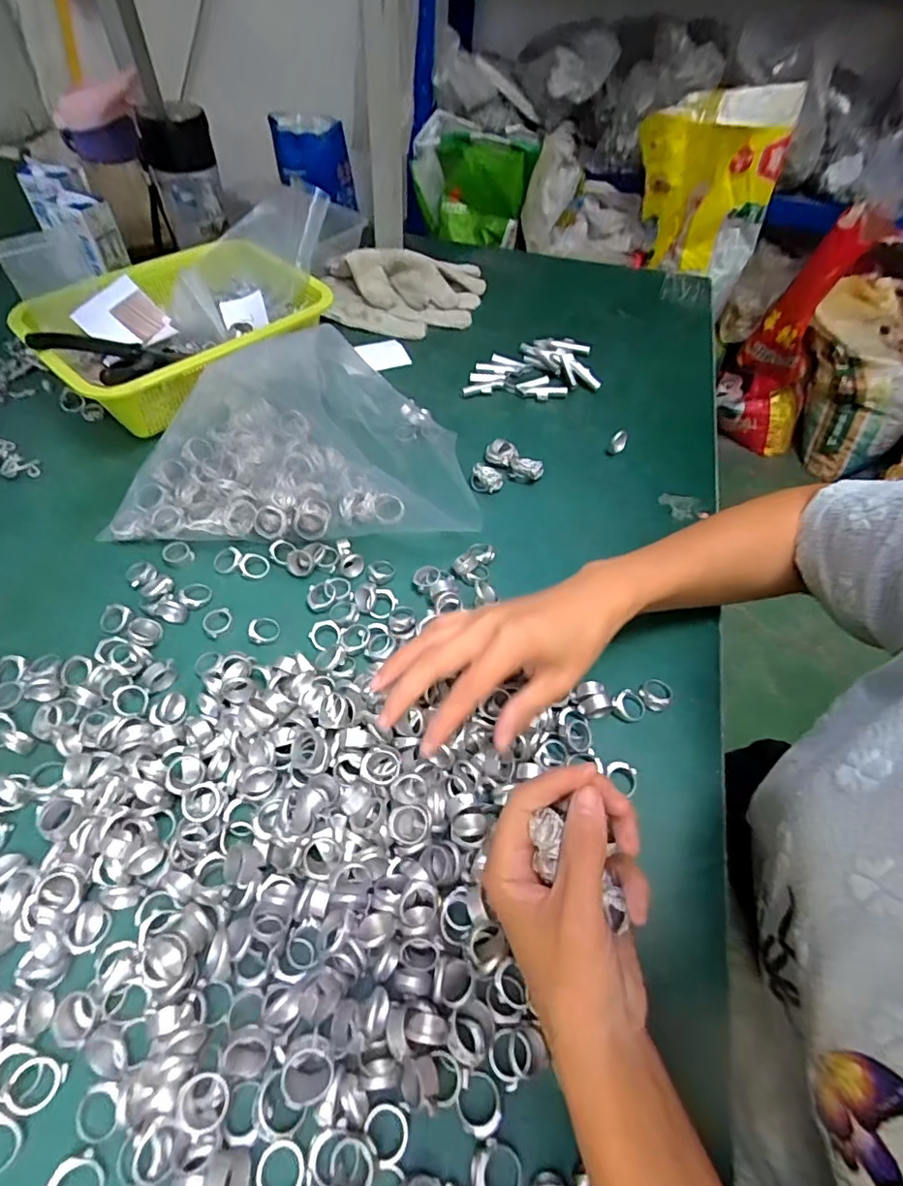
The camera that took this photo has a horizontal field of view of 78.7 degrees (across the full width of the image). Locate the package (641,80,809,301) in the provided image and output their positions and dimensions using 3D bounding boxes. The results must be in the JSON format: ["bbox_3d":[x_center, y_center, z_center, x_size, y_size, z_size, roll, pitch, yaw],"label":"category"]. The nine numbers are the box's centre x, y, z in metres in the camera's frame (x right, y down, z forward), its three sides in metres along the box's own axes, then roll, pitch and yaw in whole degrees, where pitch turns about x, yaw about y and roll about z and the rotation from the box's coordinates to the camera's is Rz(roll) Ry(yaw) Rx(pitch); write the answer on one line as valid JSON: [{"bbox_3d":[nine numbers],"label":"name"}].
[{"bbox_3d":[0.606,-0.971,1.323,0.302,0.359,0.181,38,60,21],"label":"package"}]

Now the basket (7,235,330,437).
[{"bbox_3d":[-0.274,-0.269,0.572,0.186,0.075,0.269,36,60,21],"label":"basket"}]

